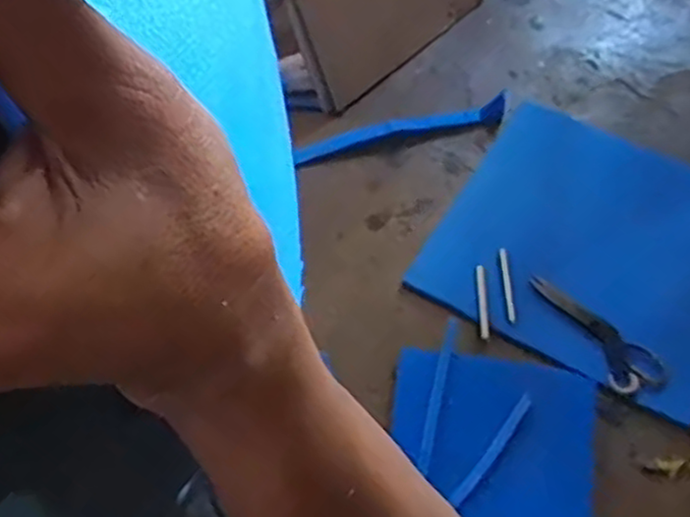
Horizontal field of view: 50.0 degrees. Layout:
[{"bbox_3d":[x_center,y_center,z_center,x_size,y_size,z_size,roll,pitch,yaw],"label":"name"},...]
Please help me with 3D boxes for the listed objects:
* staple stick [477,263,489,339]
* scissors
[{"bbox_3d":[0.199,0.062,1.072,0.013,0.008,0.119,0,57,4],"label":"staple stick"},{"bbox_3d":[0.358,0.098,1.042,0.081,0.013,0.215,-25,58,-12],"label":"scissors"}]

